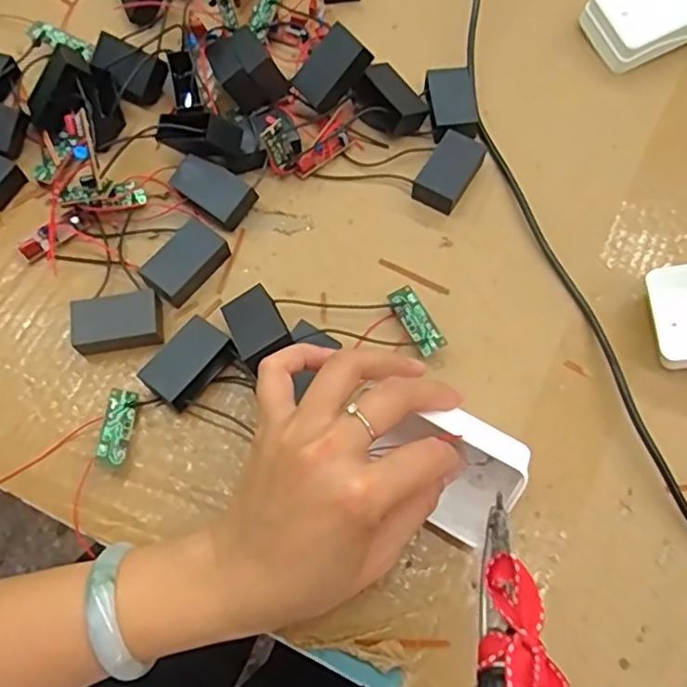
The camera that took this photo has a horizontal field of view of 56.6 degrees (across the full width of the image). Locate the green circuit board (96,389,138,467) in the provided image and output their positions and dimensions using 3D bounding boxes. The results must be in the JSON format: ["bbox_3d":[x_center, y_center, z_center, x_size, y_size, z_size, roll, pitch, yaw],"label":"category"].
[{"bbox_3d":[-0.124,0.045,0.350,0.016,0.004,0.040,20,62,-30],"label":"green circuit board"}]

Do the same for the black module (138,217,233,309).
[{"bbox_3d":[-0.096,-0.049,0.386,0.028,0.020,0.049,39,73,15],"label":"black module"}]

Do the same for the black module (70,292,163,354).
[{"bbox_3d":[-0.130,-0.012,0.371,0.049,0.018,0.030,-8,67,-3],"label":"black module"}]

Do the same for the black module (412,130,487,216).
[{"bbox_3d":[0.069,-0.111,0.411,0.030,0.015,0.052,28,70,11],"label":"black module"}]

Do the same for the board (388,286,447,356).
[{"bbox_3d":[0.043,-0.012,0.377,0.017,0.011,0.044,-24,69,-10],"label":"board"}]

